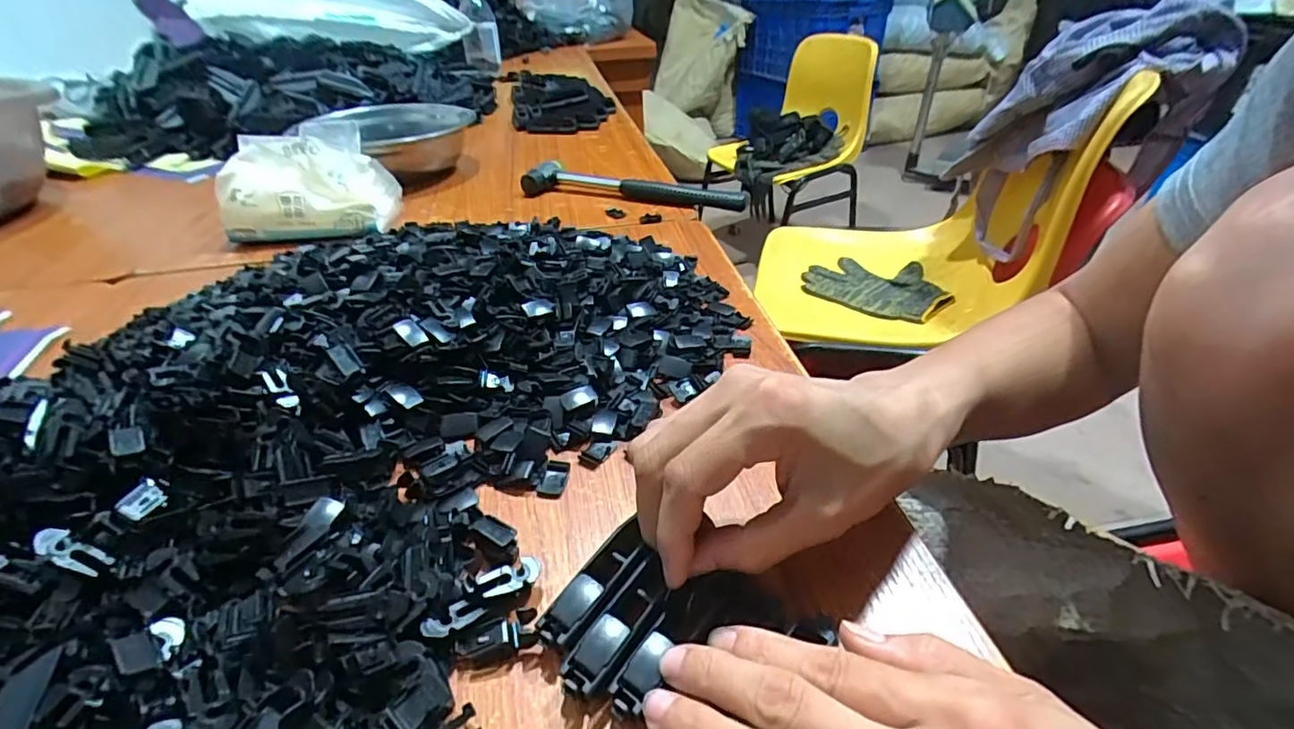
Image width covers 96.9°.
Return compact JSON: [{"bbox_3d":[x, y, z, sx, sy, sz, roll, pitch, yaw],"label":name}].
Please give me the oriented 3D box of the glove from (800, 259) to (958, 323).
[{"bbox_3d":[0.332,-0.118,0.841,0.193,0.019,0.154,13,39,19],"label":"glove"}]

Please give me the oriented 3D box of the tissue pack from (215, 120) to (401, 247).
[{"bbox_3d":[-0.309,-0.164,0.518,0.137,0.080,0.061,-7,37,-7],"label":"tissue pack"}]

